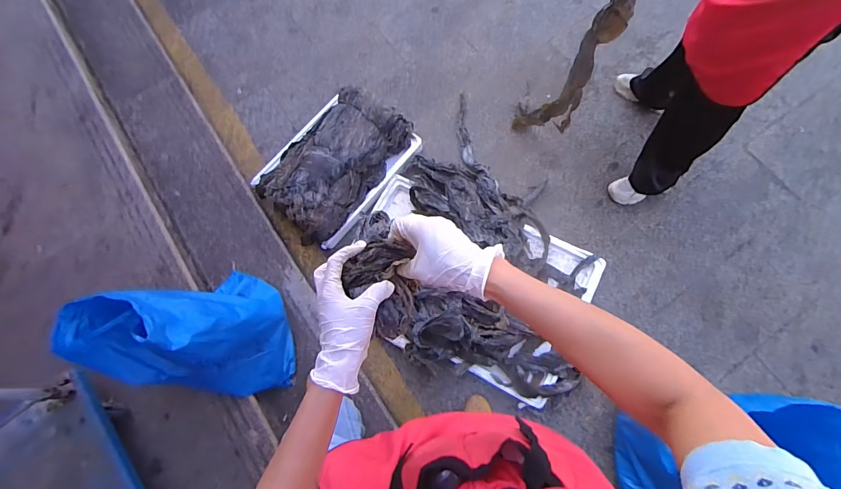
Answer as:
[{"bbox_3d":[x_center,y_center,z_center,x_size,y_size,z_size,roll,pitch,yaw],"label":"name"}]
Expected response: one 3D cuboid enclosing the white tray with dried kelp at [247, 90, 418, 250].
[{"bbox_3d":[-0.362,-0.347,1.685,0.435,0.189,0.642,36,79,12],"label":"white tray with dried kelp"}]

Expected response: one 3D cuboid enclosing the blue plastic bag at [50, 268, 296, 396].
[{"bbox_3d":[-0.681,0.242,1.207,0.468,0.539,0.370,11,75,6],"label":"blue plastic bag"}]

